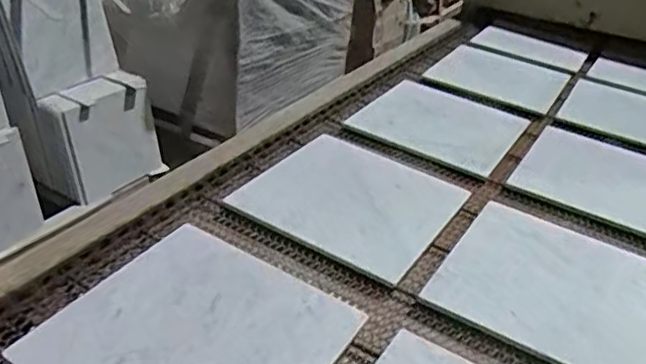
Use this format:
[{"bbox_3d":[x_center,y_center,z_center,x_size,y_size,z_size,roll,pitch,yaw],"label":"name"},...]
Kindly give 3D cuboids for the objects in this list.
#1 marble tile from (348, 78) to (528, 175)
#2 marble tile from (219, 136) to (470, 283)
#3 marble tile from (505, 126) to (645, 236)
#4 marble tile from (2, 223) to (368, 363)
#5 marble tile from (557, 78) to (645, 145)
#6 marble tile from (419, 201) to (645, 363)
[{"bbox_3d":[0.240,-0.125,1.282,0.296,0.016,0.295,24,37,25],"label":"marble tile"},{"bbox_3d":[0.046,0.023,1.018,0.299,0.012,0.291,24,37,25],"label":"marble tile"},{"bbox_3d":[0.530,-0.005,1.160,0.295,0.013,0.298,24,37,24],"label":"marble tile"},{"bbox_3d":[-0.148,0.181,0.743,0.302,0.020,0.299,23,37,23],"label":"marble tile"},{"bbox_3d":[0.730,-0.155,1.463,0.300,0.017,0.261,23,37,23],"label":"marble tile"},{"bbox_3d":[0.340,0.140,0.896,0.297,0.012,0.315,23,37,23],"label":"marble tile"}]

